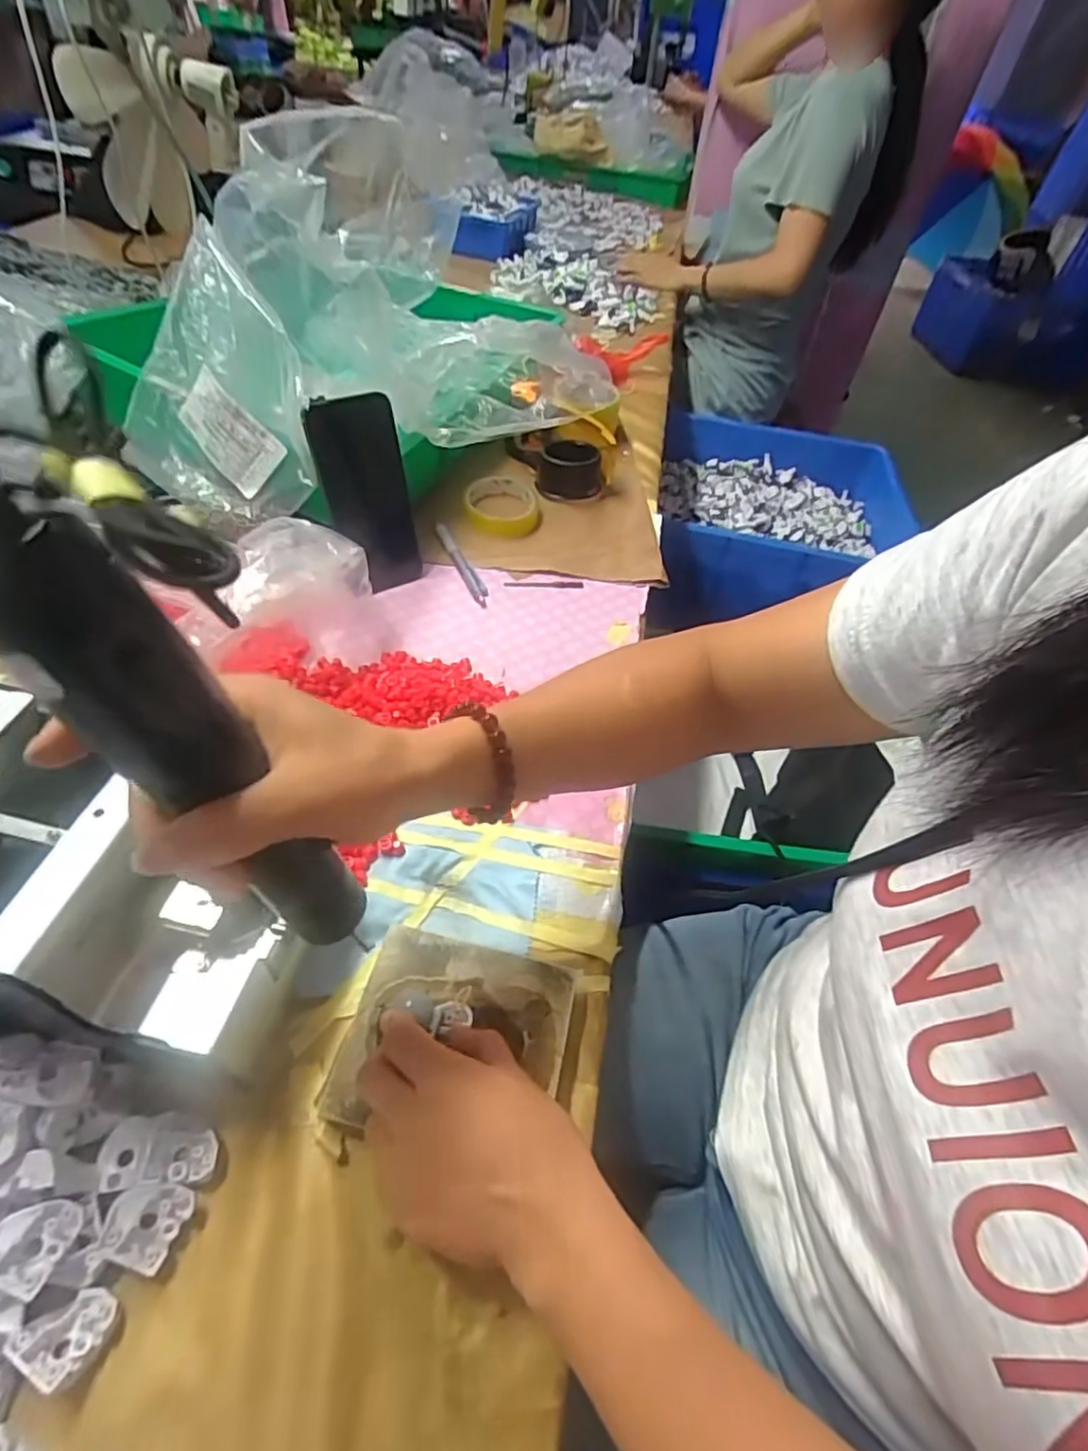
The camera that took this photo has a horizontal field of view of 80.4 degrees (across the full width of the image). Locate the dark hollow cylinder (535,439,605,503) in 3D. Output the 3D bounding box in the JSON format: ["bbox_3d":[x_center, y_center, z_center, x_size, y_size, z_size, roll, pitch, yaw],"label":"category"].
[{"bbox_3d":[0.032,-0.294,0.749,0.078,0.041,0.067,5,49,-1],"label":"dark hollow cylinder"}]

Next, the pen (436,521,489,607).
[{"bbox_3d":[-0.082,-0.161,0.640,0.014,0.014,0.119,-19,54,-20],"label":"pen"}]

